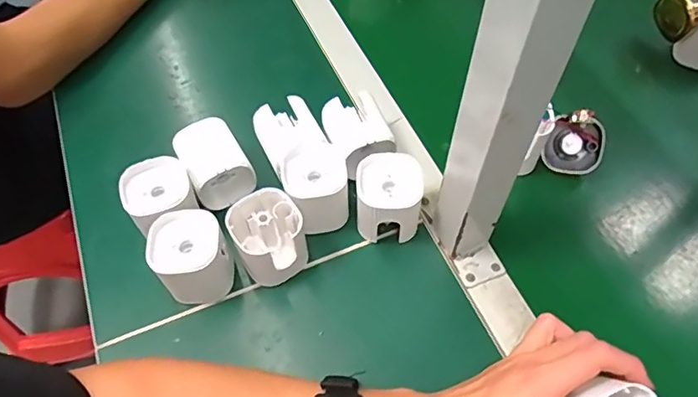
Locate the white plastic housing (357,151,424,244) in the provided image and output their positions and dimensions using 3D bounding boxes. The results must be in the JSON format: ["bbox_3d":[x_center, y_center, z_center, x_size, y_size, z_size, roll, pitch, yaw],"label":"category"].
[{"bbox_3d":[0.034,0.002,0.460,0.052,0.069,0.055,-2,59,-1],"label":"white plastic housing"}]

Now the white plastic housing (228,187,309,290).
[{"bbox_3d":[-0.067,0.031,0.441,0.055,0.070,0.058,-21,61,-12],"label":"white plastic housing"}]

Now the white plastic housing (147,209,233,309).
[{"bbox_3d":[-0.128,0.050,0.435,0.057,0.067,0.054,0,59,0],"label":"white plastic housing"}]

